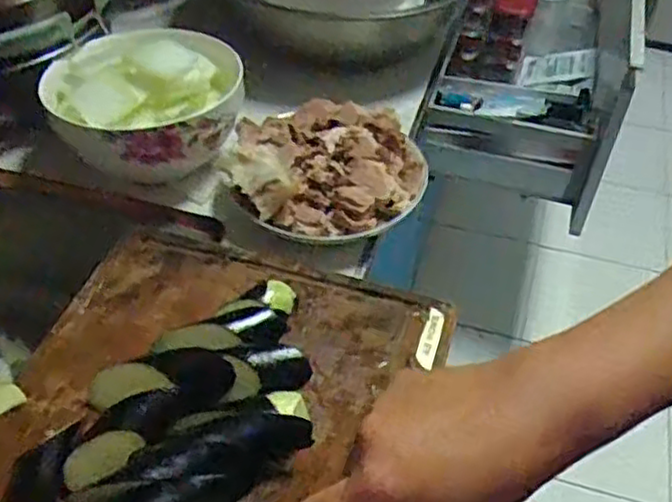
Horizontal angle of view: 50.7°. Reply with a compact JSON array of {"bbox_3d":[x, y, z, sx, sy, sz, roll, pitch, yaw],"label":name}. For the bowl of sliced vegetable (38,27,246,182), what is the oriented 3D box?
[{"bbox_3d":[-0.161,-0.128,0.642,0.184,0.080,0.143,-15,48,-16],"label":"bowl of sliced vegetable"}]

